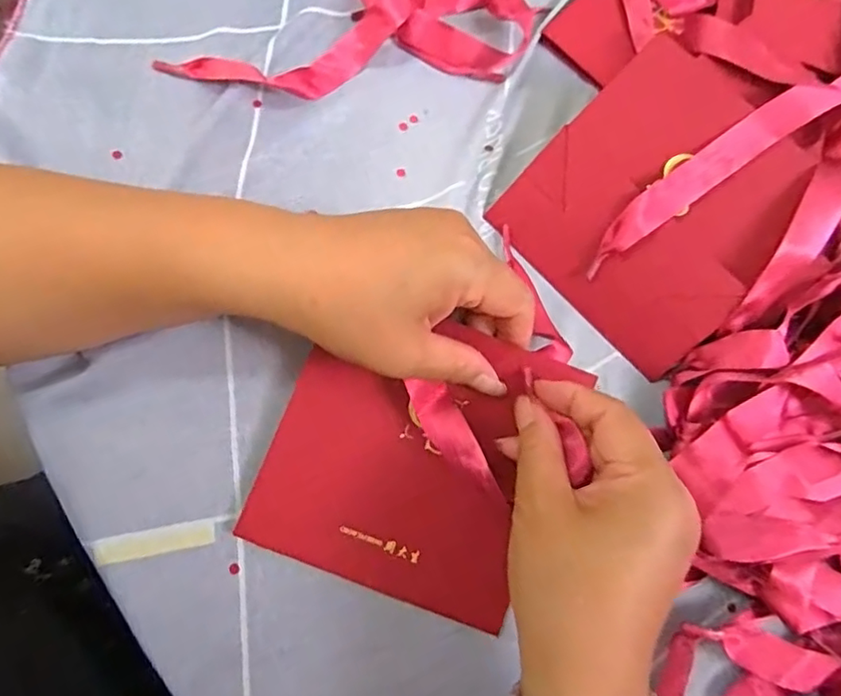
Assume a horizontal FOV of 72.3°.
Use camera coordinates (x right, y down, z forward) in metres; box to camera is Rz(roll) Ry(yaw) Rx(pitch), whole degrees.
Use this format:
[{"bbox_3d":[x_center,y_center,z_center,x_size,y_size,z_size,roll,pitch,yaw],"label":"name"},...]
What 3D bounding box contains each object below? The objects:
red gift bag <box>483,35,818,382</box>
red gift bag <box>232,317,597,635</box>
[{"bbox_3d":[0.133,-0.079,0.324,0.139,0.014,0.137,-45,79,10],"label":"red gift bag"},{"bbox_3d":[-0.004,0.053,0.284,0.132,0.016,0.134,21,86,1],"label":"red gift bag"}]

